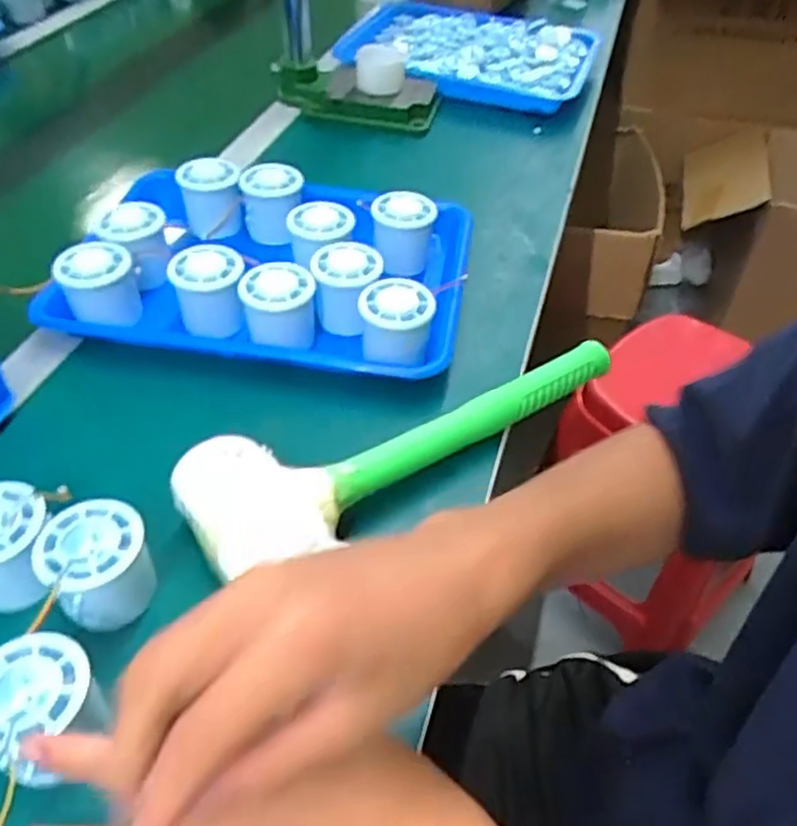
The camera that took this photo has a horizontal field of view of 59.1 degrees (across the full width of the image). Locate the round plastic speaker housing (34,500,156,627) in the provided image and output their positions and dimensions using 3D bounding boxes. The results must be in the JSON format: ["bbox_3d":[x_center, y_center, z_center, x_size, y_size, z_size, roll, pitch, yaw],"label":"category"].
[{"bbox_3d":[-0.170,0.086,0.399,0.055,0.051,0.051,1,46,-1],"label":"round plastic speaker housing"}]

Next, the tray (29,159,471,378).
[{"bbox_3d":[-0.104,-0.137,0.616,0.315,0.067,0.230,7,46,5],"label":"tray"}]

